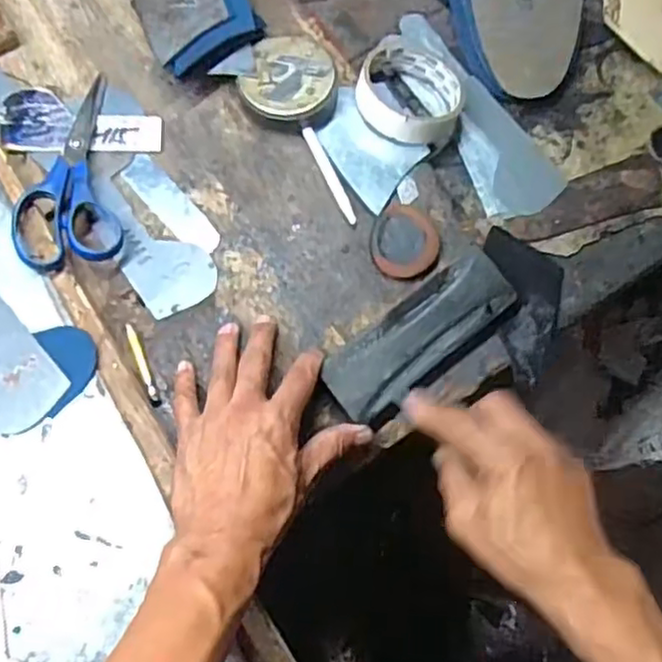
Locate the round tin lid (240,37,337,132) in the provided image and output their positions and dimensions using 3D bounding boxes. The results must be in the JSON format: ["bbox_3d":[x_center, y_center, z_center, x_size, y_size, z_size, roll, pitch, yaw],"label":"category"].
[{"bbox_3d":[-0.035,-0.194,0.528,0.074,0.026,0.071,1,73,-2],"label":"round tin lid"}]

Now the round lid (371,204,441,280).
[{"bbox_3d":[0.056,-0.067,0.500,0.051,0.010,0.060,7,73,0],"label":"round lid"}]

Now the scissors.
[{"bbox_3d":[-0.197,-0.121,0.498,0.071,0.011,0.168,0,71,-30],"label":"scissors"}]

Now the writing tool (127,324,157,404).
[{"bbox_3d":[-0.132,0.021,0.469,0.005,0.005,0.060,-23,75,-9],"label":"writing tool"}]

